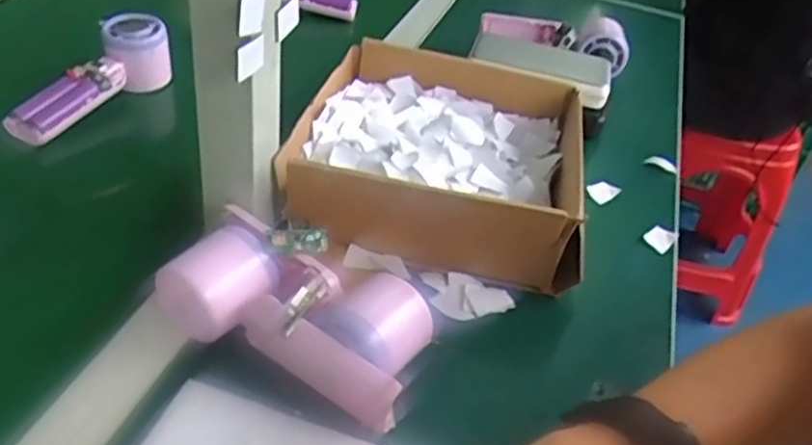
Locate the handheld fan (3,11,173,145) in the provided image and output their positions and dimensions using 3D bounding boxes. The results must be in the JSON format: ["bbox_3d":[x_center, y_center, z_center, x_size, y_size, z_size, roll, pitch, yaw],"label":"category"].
[{"bbox_3d":[-0.273,-0.122,0.624,0.049,0.054,0.155,27,56,21],"label":"handheld fan"}]

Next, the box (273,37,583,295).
[{"bbox_3d":[0.029,-0.054,0.576,0.220,0.071,0.227,12,41,1],"label":"box"}]

